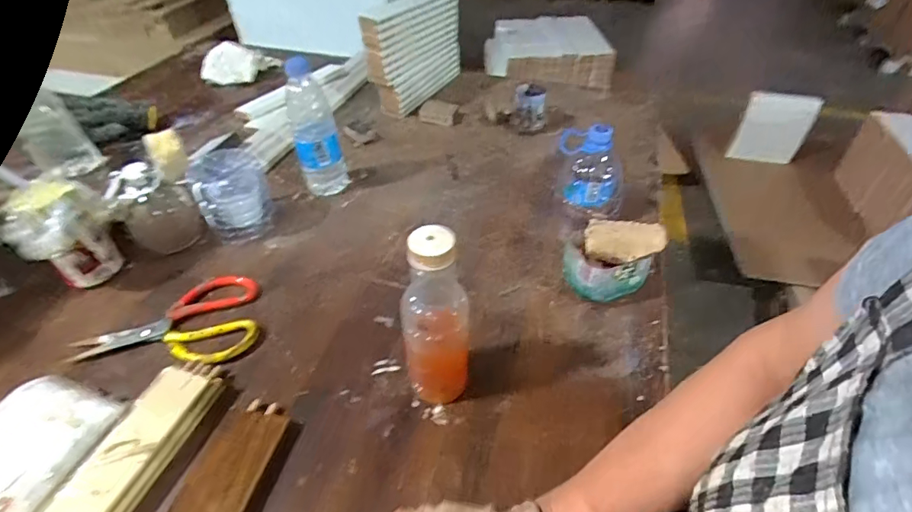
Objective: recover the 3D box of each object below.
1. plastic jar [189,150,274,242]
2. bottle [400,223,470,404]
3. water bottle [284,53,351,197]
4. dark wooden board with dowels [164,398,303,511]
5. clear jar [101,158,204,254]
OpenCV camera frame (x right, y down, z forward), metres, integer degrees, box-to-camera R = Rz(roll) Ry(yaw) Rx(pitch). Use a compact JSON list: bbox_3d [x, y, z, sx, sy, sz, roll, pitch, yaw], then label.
[{"bbox_3d":[-0.335,-0.093,0.724,0.097,0.108,0.090,1,43,-1],"label":"plastic jar"},{"bbox_3d":[-0.020,0.065,0.466,0.063,0.209,0.056,-3,43,-4],"label":"bottle"},{"bbox_3d":[-0.221,-0.197,0.760,0.069,0.198,0.076,-9,43,-10],"label":"water bottle"},{"bbox_3d":[-0.217,0.223,0.431,0.074,0.021,0.199,9,43,9],"label":"dark wooden board with dowels"},{"bbox_3d":[-0.418,-0.067,0.666,0.091,0.130,0.091,1,43,-1],"label":"clear jar"}]

